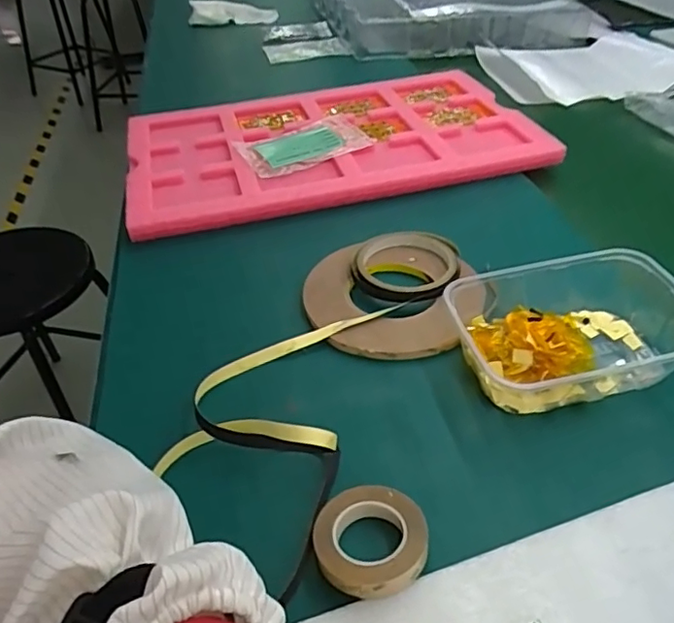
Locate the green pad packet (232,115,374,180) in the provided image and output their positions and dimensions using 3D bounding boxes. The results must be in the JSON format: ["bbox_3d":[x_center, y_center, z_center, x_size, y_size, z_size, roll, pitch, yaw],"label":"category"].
[{"bbox_3d":[-0.040,-0.206,0.693,0.153,0.014,0.106,-20,45,-20],"label":"green pad packet"}]

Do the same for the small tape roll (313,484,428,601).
[{"bbox_3d":[0.019,0.130,0.320,0.060,0.026,0.065,-1,41,1],"label":"small tape roll"}]

